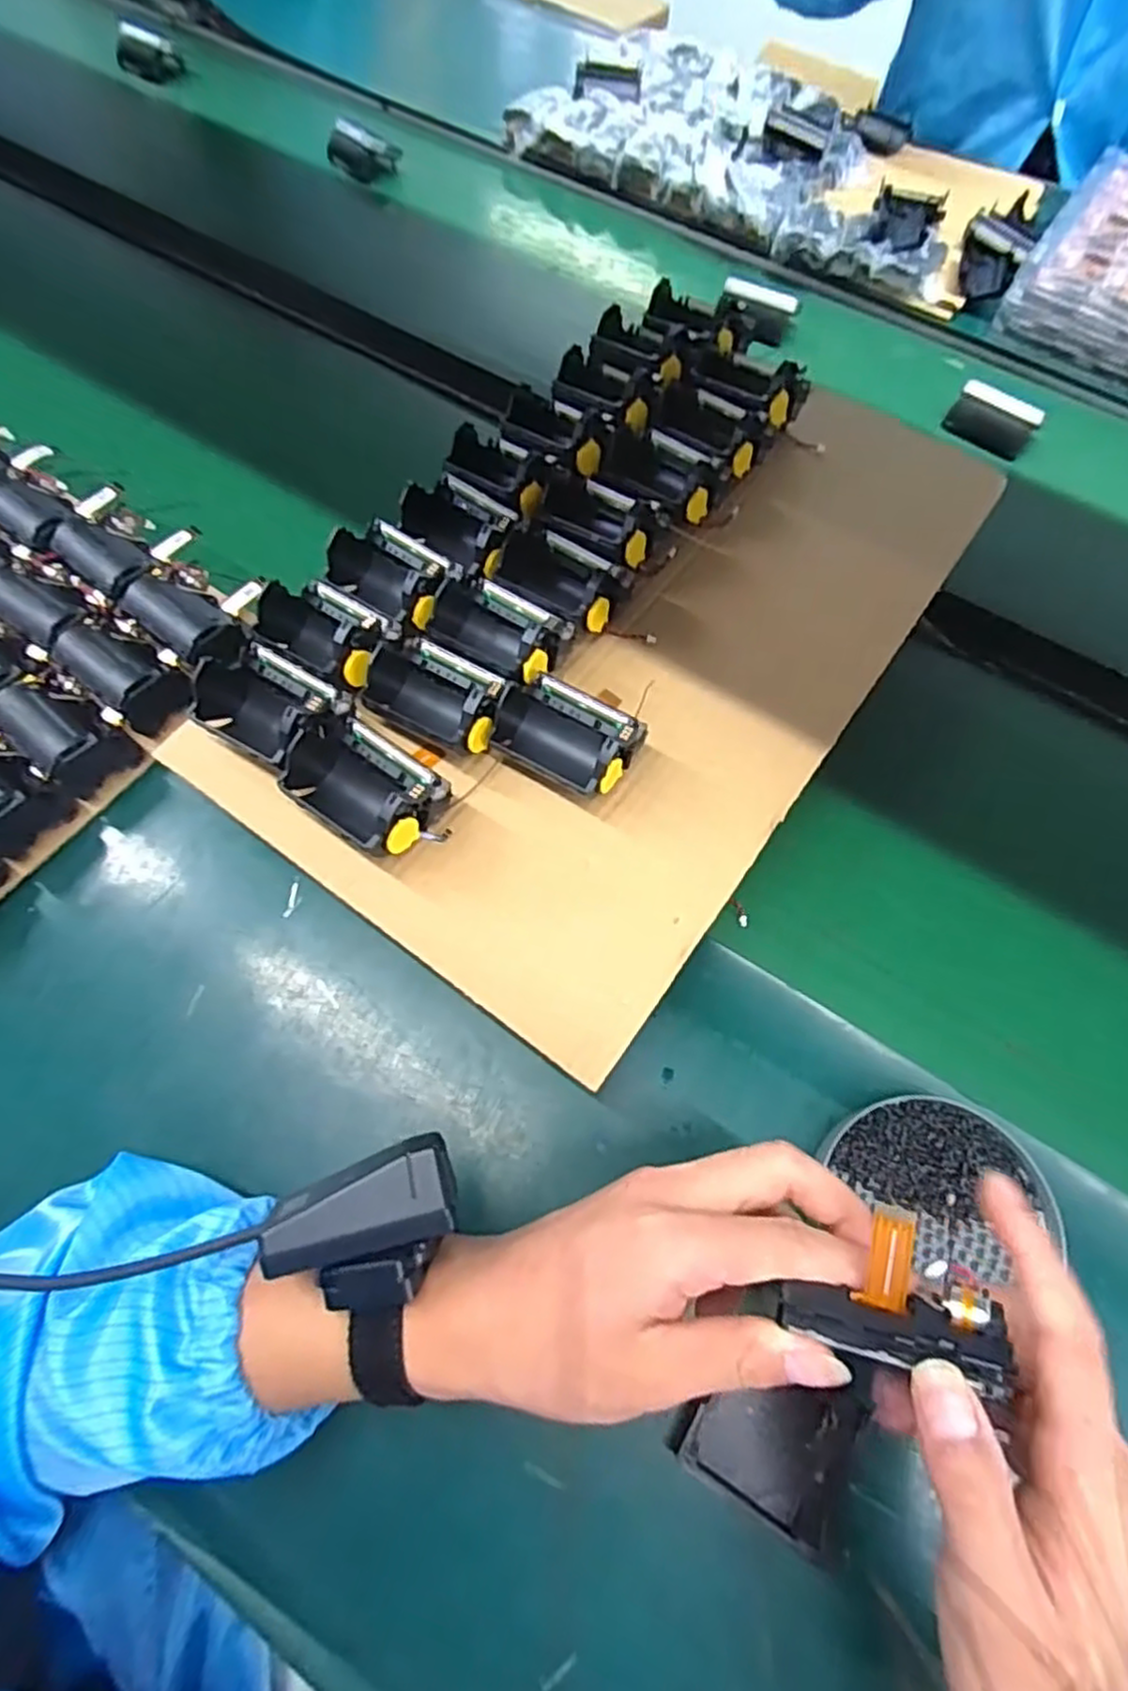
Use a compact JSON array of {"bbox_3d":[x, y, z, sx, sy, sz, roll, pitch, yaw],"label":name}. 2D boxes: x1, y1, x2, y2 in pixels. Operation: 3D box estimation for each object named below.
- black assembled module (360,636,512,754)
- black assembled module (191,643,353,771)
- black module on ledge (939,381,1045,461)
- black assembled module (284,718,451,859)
[{"bbox_3d":[-0.069,-0.083,0.401,0.076,0.038,0.056,28,67,9],"label":"black assembled module"},{"bbox_3d":[-0.156,-0.074,0.392,0.076,0.043,0.056,32,68,11],"label":"black assembled module"},{"bbox_3d":[0.360,-0.358,0.624,0.068,0.037,0.026,36,68,13],"label":"black module on ledge"},{"bbox_3d":[-0.102,-0.032,0.373,0.077,0.046,0.053,35,68,12],"label":"black assembled module"}]

